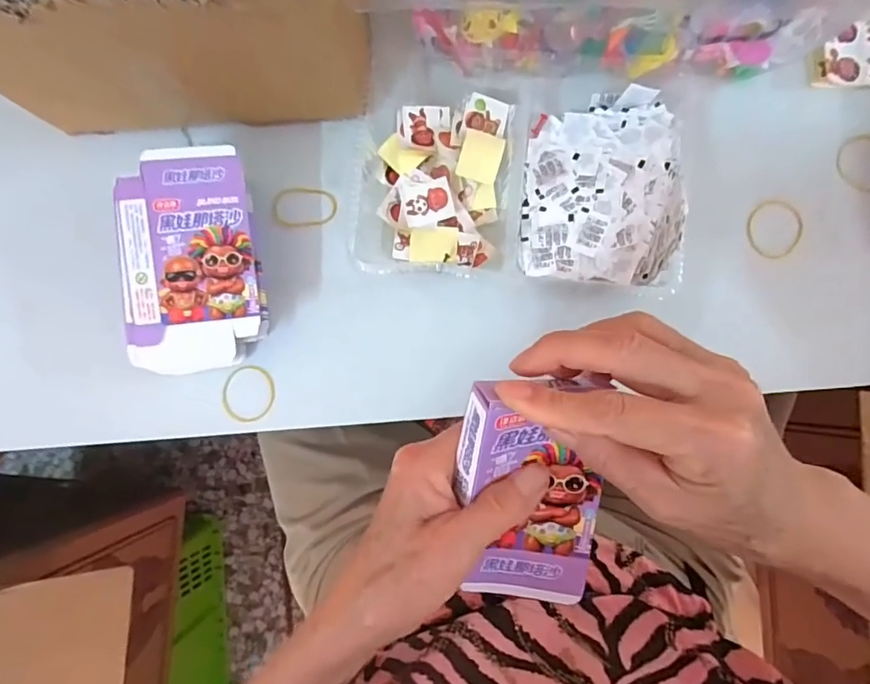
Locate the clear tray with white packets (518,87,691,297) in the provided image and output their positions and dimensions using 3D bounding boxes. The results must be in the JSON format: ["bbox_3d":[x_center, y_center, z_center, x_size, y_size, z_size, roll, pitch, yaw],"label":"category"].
[{"bbox_3d":[0.121,-0.116,0.388,0.106,0.053,0.145,6,89,1],"label":"clear tray with white packets"}]

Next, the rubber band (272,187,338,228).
[{"bbox_3d":[-0.105,-0.109,0.432,0.053,0.005,0.033,4,89,1],"label":"rubber band"}]

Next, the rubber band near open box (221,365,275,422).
[{"bbox_3d":[-0.146,0.041,0.419,0.040,0.004,0.045,15,88,-2],"label":"rubber band near open box"}]

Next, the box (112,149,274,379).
[{"bbox_3d":[-0.176,-0.057,0.395,0.090,0.058,0.153,-5,94,-10],"label":"box"}]

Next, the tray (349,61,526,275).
[{"bbox_3d":[0.003,-0.137,0.410,0.121,0.027,0.164,4,89,1],"label":"tray"}]

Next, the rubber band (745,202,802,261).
[{"bbox_3d":[0.263,-0.088,0.413,0.045,0.004,0.044,0,89,1],"label":"rubber band"}]

